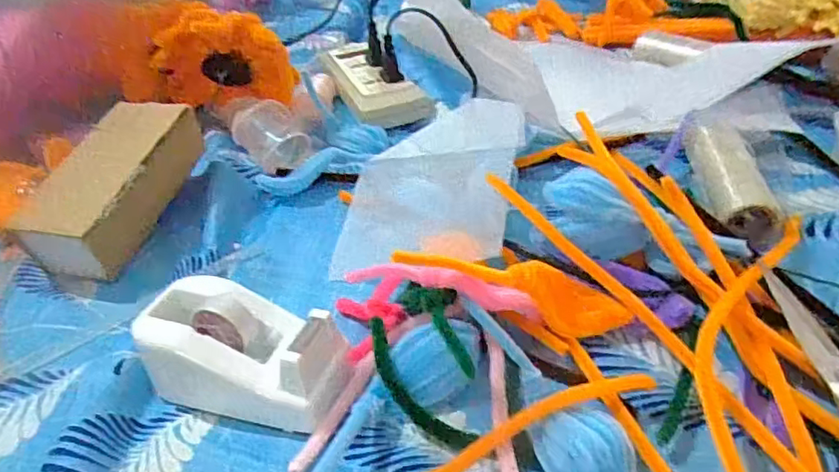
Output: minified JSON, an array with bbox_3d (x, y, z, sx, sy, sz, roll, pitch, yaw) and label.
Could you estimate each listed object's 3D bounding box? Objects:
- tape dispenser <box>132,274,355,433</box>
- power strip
[{"bbox_3d":[-0.088,0.057,0.300,0.098,0.045,0.053,13,41,21],"label":"tape dispenser"},{"bbox_3d":[-0.045,-0.150,0.574,0.068,0.022,0.153,-17,40,-15],"label":"power strip"}]

